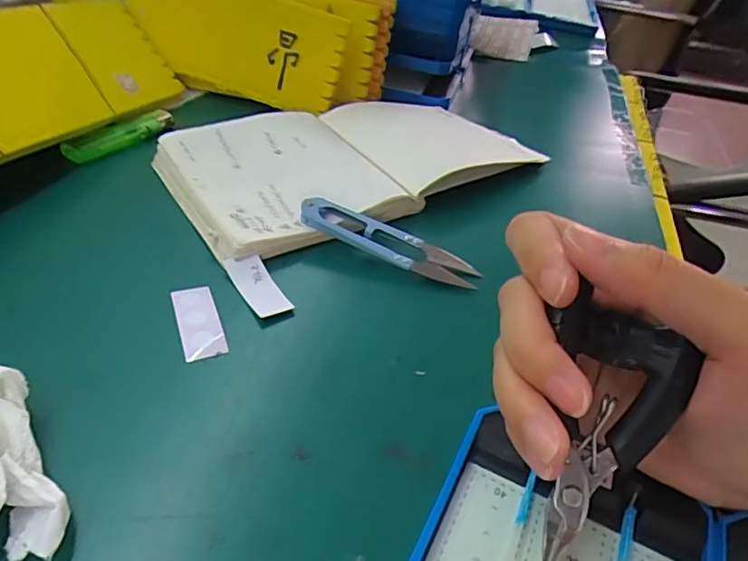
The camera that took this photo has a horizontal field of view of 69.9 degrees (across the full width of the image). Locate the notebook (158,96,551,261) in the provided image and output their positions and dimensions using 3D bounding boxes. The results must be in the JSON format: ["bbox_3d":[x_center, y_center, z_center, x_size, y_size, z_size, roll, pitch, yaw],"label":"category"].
[{"bbox_3d":[-0.012,-0.084,0.367,0.238,0.027,0.126,-19,48,-29],"label":"notebook"}]

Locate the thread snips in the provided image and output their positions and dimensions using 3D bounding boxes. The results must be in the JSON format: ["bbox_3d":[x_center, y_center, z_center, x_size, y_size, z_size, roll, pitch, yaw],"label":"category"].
[{"bbox_3d":[0.007,-0.021,0.297,0.102,0.007,0.023,24,58,7],"label":"thread snips"}]

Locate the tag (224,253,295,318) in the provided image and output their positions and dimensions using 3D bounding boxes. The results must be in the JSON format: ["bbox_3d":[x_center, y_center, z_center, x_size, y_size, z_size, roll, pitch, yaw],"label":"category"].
[{"bbox_3d":[-0.059,0.003,0.270,0.019,0.008,0.045,-21,49,-31],"label":"tag"}]

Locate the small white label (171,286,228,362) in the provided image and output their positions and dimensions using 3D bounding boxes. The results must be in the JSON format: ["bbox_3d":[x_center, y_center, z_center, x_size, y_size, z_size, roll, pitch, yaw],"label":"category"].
[{"bbox_3d":[-0.082,0.019,0.250,0.018,0.004,0.046,-11,44,-22],"label":"small white label"}]

